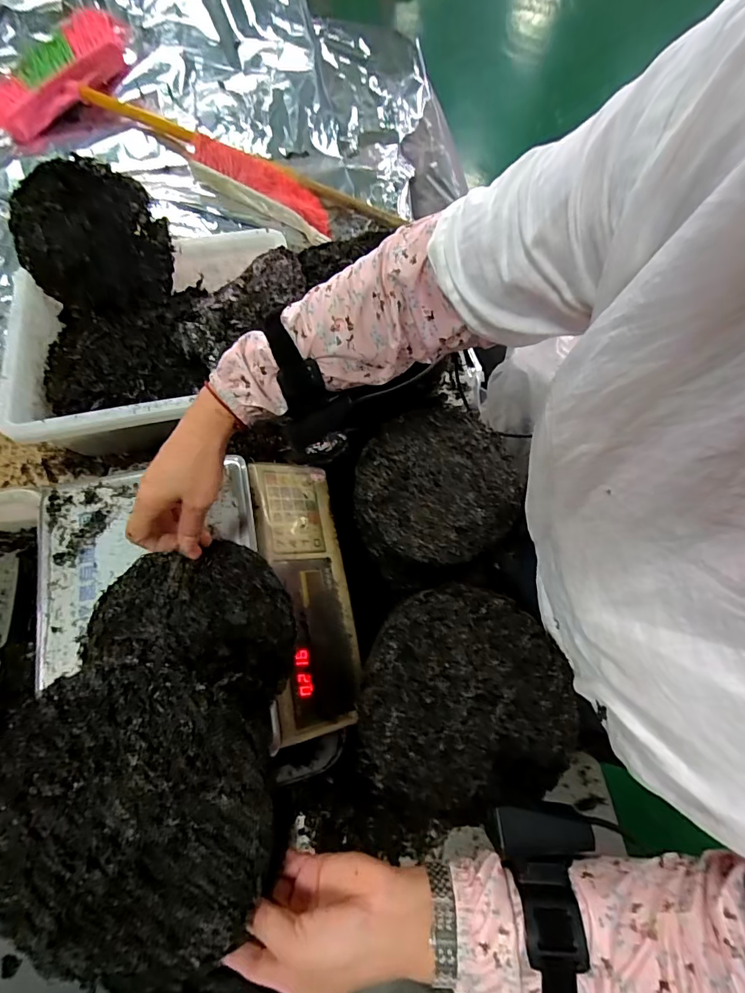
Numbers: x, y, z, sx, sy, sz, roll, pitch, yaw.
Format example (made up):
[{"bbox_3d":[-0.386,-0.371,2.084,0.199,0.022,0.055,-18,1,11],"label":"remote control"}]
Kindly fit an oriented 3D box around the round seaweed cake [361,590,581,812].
[{"bbox_3d":[0.087,0.190,0.420,0.200,0.013,0.201,-1,82,5],"label":"round seaweed cake"}]

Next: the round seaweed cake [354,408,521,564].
[{"bbox_3d":[0.085,-0.019,0.565,0.198,0.018,0.202,0,73,-1],"label":"round seaweed cake"}]

